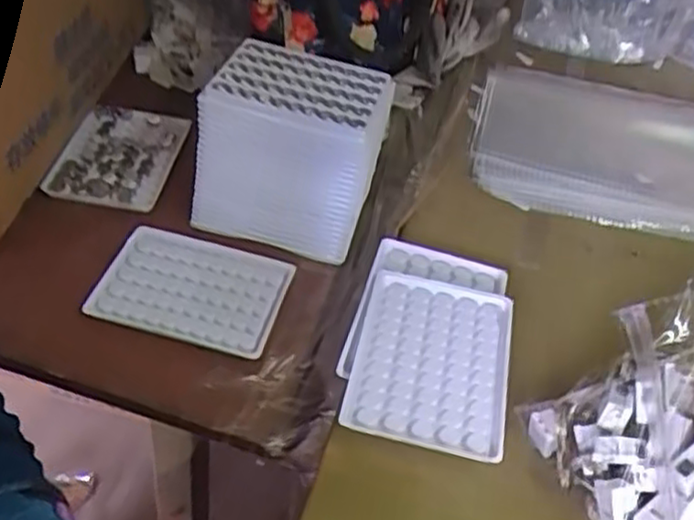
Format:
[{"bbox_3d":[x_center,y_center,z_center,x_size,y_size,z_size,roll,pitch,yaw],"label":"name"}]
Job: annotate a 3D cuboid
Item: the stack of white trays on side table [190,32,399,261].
[{"bbox_3d":[-0.041,-0.084,0.573,0.133,0.109,0.113,17,46,7],"label":"stack of white trays on side table"}]

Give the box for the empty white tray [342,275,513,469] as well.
[{"bbox_3d":[0.054,0.062,0.459,0.096,0.009,0.127,12,45,5],"label":"empty white tray"}]

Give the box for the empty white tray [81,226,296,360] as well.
[{"bbox_3d":[-0.114,0.023,0.538,0.129,0.016,0.093,14,45,4],"label":"empty white tray"}]

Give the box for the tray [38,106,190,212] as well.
[{"bbox_3d":[-0.196,-0.091,0.631,0.092,0.009,0.129,11,45,1],"label":"tray"}]

